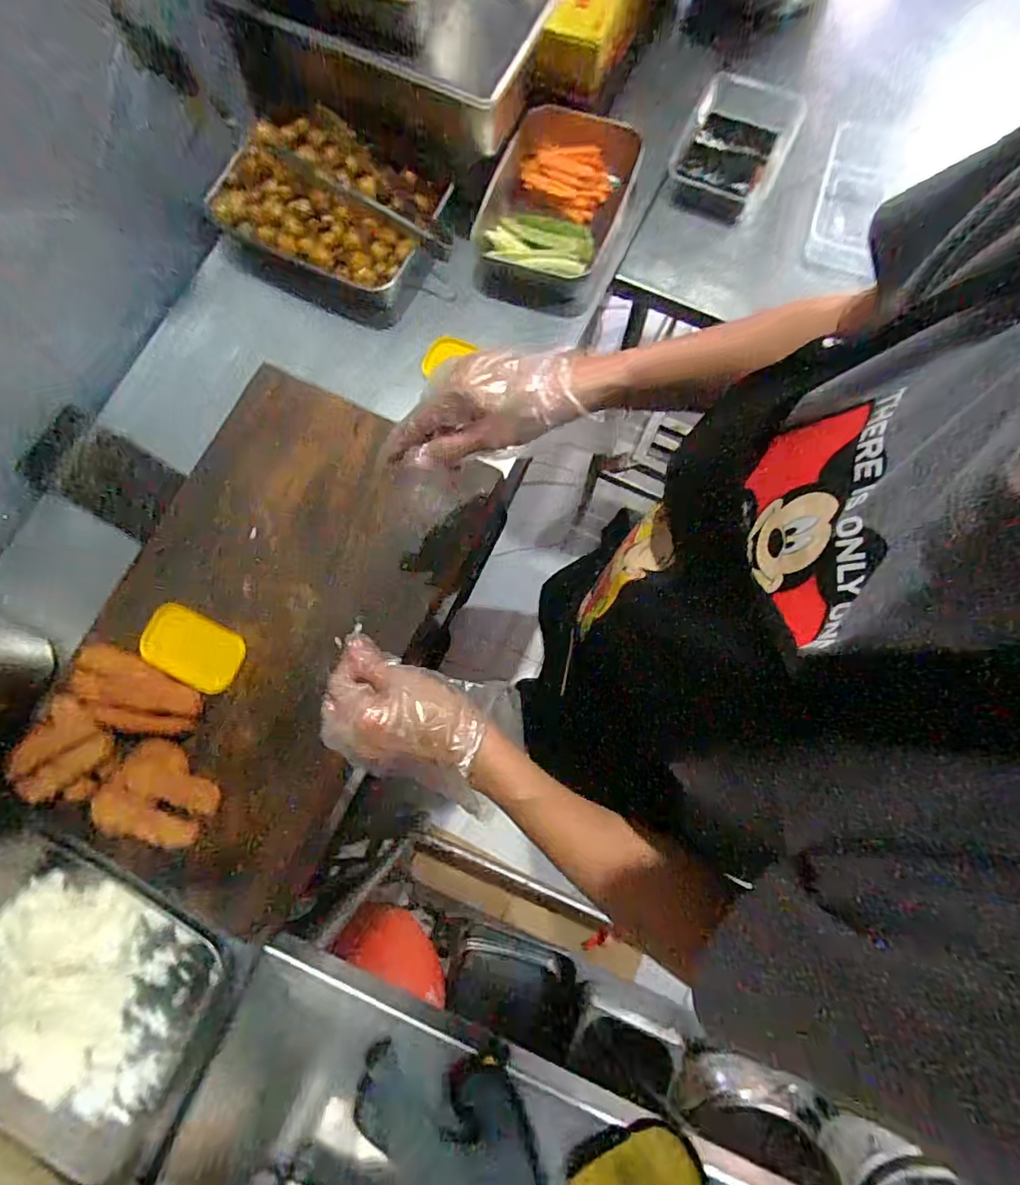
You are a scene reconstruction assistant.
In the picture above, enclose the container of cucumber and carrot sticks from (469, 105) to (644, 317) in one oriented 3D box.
[{"bbox_3d":[0.052,-0.453,0.622,0.156,0.051,0.247,19,79,5],"label":"container of cucumber and carrot sticks"}]

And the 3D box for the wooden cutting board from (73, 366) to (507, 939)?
[{"bbox_3d":[-0.244,0.028,0.535,0.294,0.056,0.471,28,80,7],"label":"wooden cutting board"}]

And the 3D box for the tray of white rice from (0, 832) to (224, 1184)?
[{"bbox_3d":[-0.400,0.346,0.482,0.273,0.059,0.205,23,80,6],"label":"tray of white rice"}]

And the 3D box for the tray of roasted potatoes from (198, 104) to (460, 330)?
[{"bbox_3d":[-0.197,-0.431,0.622,0.267,0.076,0.184,29,81,7],"label":"tray of roasted potatoes"}]

